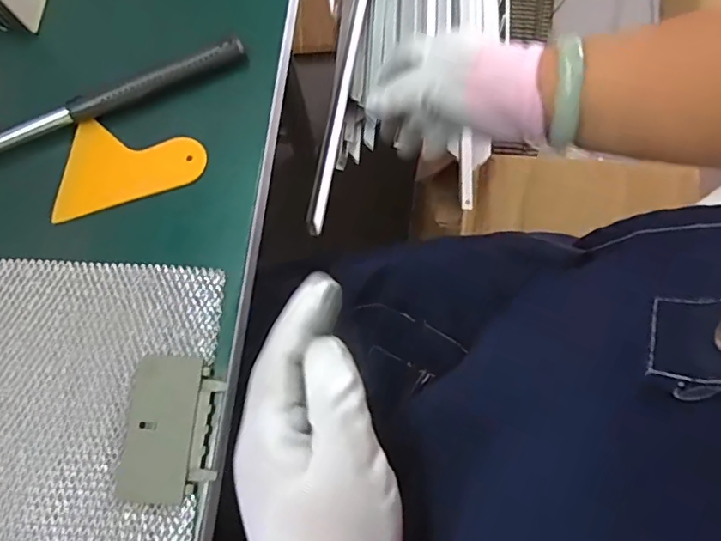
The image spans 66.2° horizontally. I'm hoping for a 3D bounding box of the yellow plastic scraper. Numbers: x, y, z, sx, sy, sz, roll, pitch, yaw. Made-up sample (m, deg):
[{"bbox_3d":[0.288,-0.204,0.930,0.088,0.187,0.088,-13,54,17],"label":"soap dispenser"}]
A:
[{"bbox_3d":[-0.170,-0.082,0.402,0.108,0.004,0.071,-17,72,-2],"label":"yellow plastic scraper"}]

